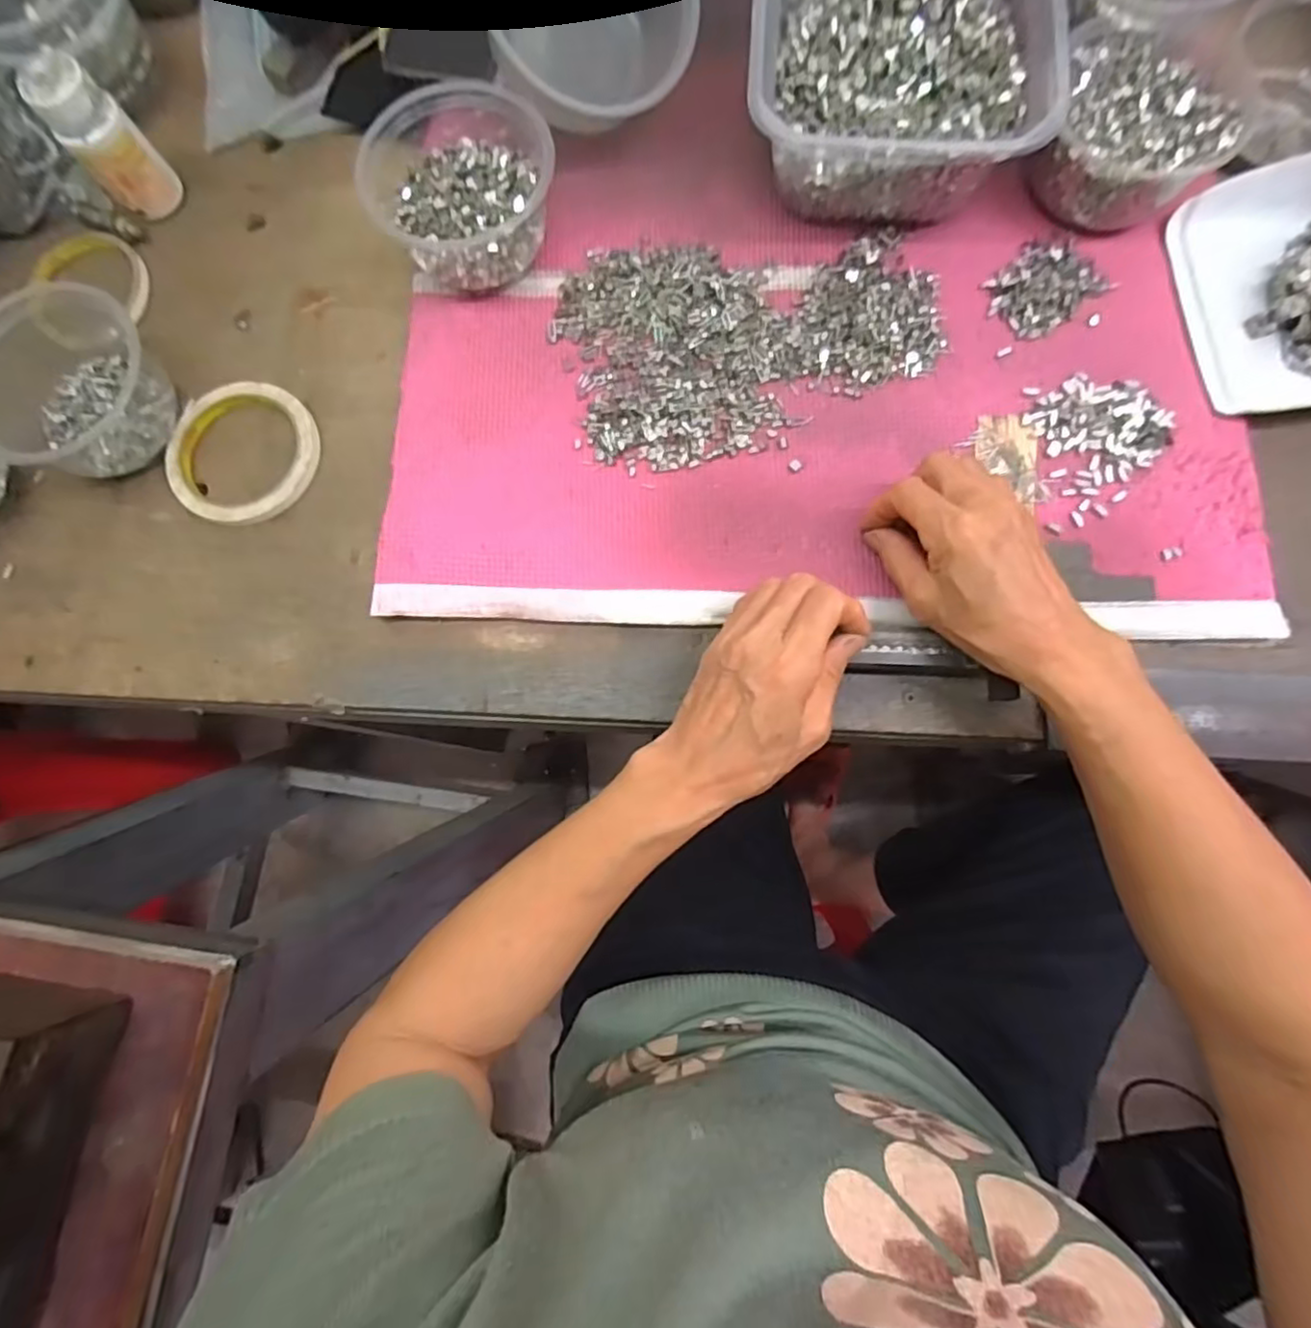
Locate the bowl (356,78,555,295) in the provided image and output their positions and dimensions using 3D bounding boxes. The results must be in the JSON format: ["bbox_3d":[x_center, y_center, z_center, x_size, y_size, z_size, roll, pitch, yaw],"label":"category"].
[{"bbox_3d":[-0.121,-0.300,0.427,0.109,0.066,0.104,-1,79,3],"label":"bowl"}]

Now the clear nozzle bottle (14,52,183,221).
[{"bbox_3d":[-0.368,-0.350,0.445,0.045,0.082,0.044,-42,81,-3],"label":"clear nozzle bottle"}]

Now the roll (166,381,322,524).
[{"bbox_3d":[-0.274,-0.141,0.440,0.100,0.018,0.097,-1,79,3],"label":"roll"}]

